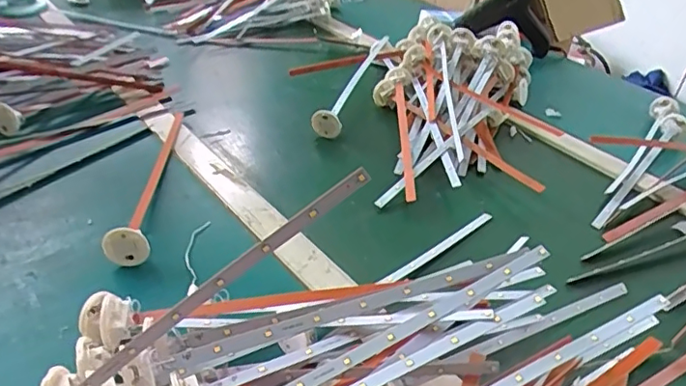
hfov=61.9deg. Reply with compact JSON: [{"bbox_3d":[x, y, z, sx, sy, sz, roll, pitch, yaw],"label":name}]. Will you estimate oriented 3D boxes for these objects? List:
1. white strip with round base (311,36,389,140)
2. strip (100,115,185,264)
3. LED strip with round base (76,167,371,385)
[{"bbox_3d":[0.016,-0.166,0.835,0.044,0.045,0.287,12,34,9],"label":"white strip with round base"},{"bbox_3d":[-0.207,-0.026,0.612,0.037,0.035,0.273,0,34,-9],"label":"strip"},{"bbox_3d":[-0.102,0.083,0.324,0.292,0.032,0.025,-39,41,3],"label":"LED strip with round base"}]

